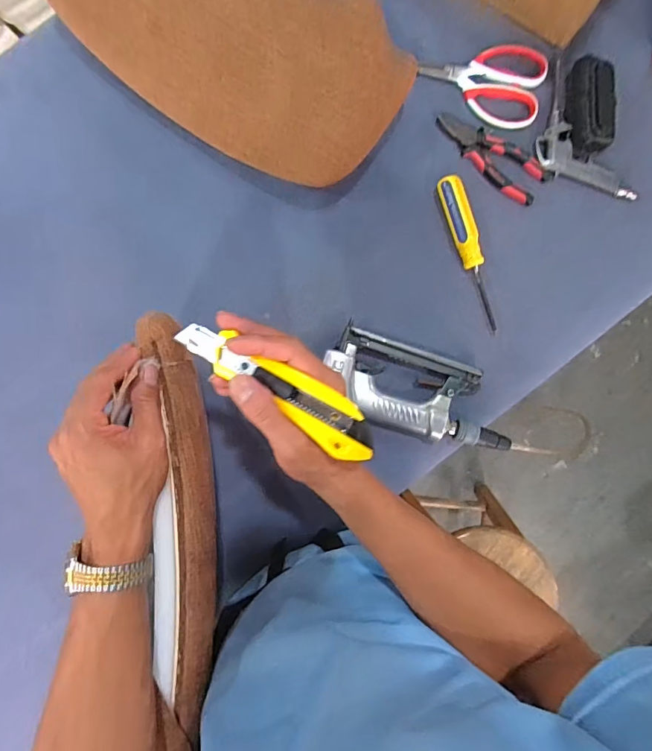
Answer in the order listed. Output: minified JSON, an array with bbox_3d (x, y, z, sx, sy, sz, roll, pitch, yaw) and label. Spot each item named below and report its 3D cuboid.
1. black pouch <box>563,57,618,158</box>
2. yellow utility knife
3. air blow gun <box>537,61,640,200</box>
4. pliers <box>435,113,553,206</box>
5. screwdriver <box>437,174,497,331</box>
[{"bbox_3d":[0.332,-0.333,0.554,0.058,0.029,0.113,-2,89,0],"label":"black pouch"},{"bbox_3d":[-0.037,0.007,0.316,0.163,0.017,0.034,30,89,15],"label":"yellow utility knife"},{"bbox_3d":[0.309,-0.291,0.562,0.078,0.020,0.190,-29,89,-1],"label":"air blow gun"},{"bbox_3d":[0.207,-0.278,0.561,0.155,0.011,0.056,35,89,1],"label":"pliers"},{"bbox_3d":[0.183,-0.153,0.556,0.031,0.028,0.189,-21,89,-1],"label":"screwdriver"}]

